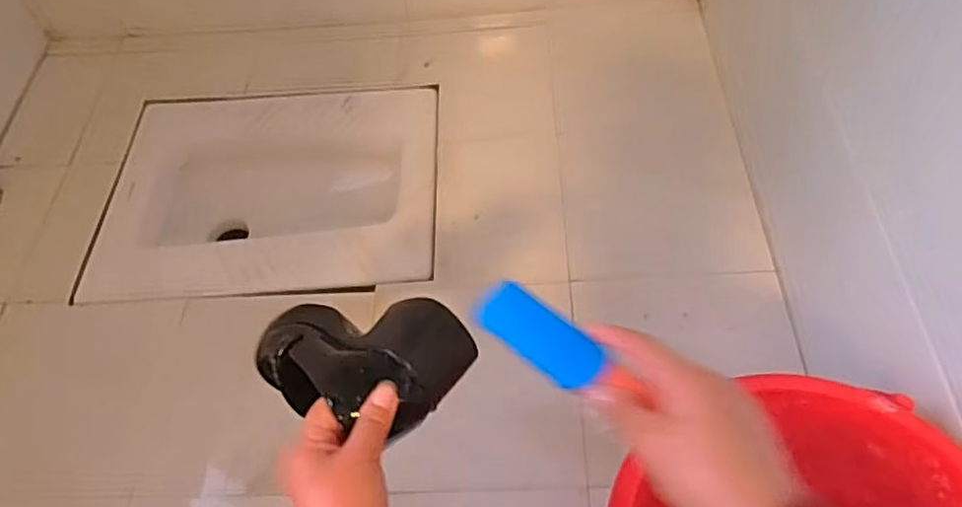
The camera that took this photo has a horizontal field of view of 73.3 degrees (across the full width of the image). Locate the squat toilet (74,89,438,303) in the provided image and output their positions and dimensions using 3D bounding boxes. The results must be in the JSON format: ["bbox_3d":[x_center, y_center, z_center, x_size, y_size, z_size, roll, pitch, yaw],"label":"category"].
[{"bbox_3d":[-0.363,-0.079,1.211,0.572,0.179,0.437,-3,58,2],"label":"squat toilet"}]

